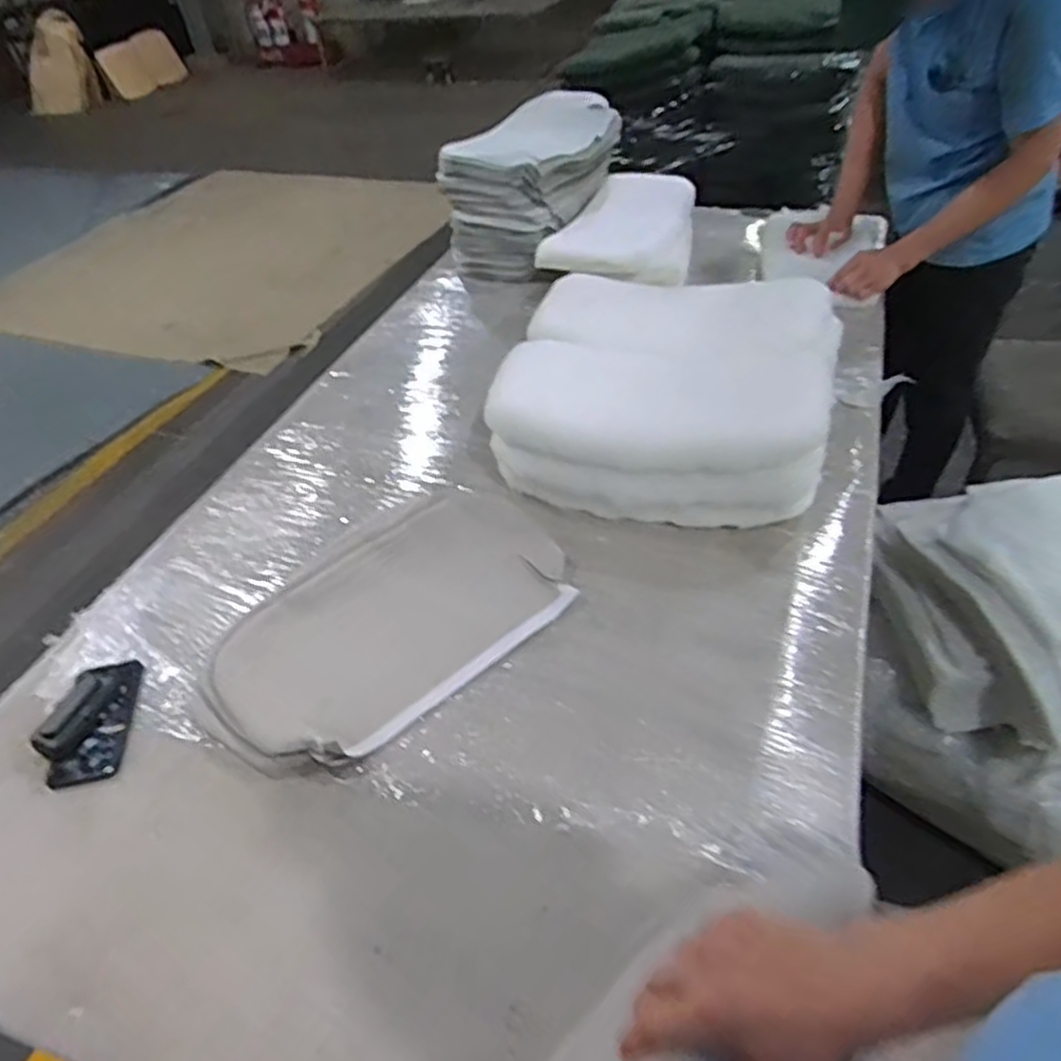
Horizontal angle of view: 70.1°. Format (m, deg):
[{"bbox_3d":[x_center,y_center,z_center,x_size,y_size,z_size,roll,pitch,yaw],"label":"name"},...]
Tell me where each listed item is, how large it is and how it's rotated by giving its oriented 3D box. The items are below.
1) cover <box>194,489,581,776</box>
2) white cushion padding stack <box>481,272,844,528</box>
[{"bbox_3d":[-0.182,0.108,0.985,0.479,0.038,0.302,-36,51,-26],"label":"cover"},{"bbox_3d":[0.212,-0.220,1.173,0.475,0.189,0.411,8,46,15],"label":"white cushion padding stack"}]

